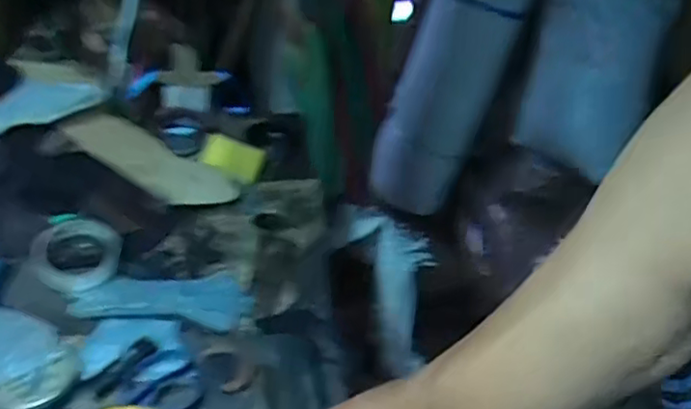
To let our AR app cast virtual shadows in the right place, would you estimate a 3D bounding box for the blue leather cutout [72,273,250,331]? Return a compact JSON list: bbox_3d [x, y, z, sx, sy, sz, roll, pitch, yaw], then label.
[{"bbox_3d":[-0.201,0.101,0.725,0.189,0.010,0.084,6,38,0],"label":"blue leather cutout"}]

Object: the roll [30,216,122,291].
[{"bbox_3d":[-0.309,0.058,0.740,0.094,0.016,0.093,7,55,-11],"label":"roll"}]

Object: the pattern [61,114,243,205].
[{"bbox_3d":[-0.257,-0.058,0.856,0.219,0.017,0.101,30,34,2],"label":"pattern"}]

